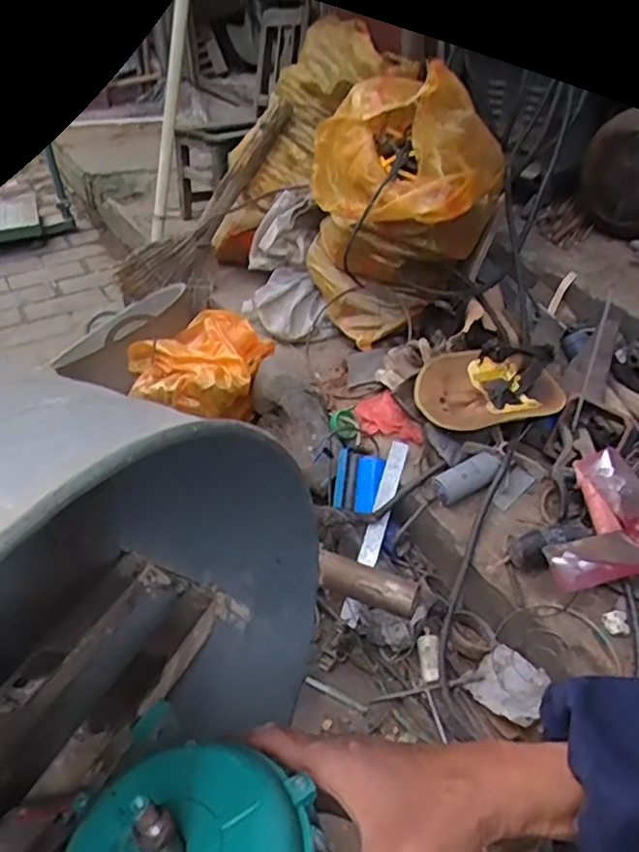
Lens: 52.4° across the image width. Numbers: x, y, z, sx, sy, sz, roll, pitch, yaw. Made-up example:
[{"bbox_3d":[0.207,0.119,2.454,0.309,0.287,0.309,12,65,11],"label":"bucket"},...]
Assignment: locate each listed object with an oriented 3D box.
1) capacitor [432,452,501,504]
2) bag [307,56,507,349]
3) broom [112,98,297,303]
[{"bbox_3d":[0.239,0.078,1.048,0.114,0.033,0.049,-28,46,-7],"label":"capacitor"},{"bbox_3d":[0.167,-0.462,1.371,0.395,0.456,0.376,8,39,12],"label":"bag"},{"bbox_3d":[-0.292,-0.599,1.781,0.223,0.128,0.662,37,89,36],"label":"broom"}]

